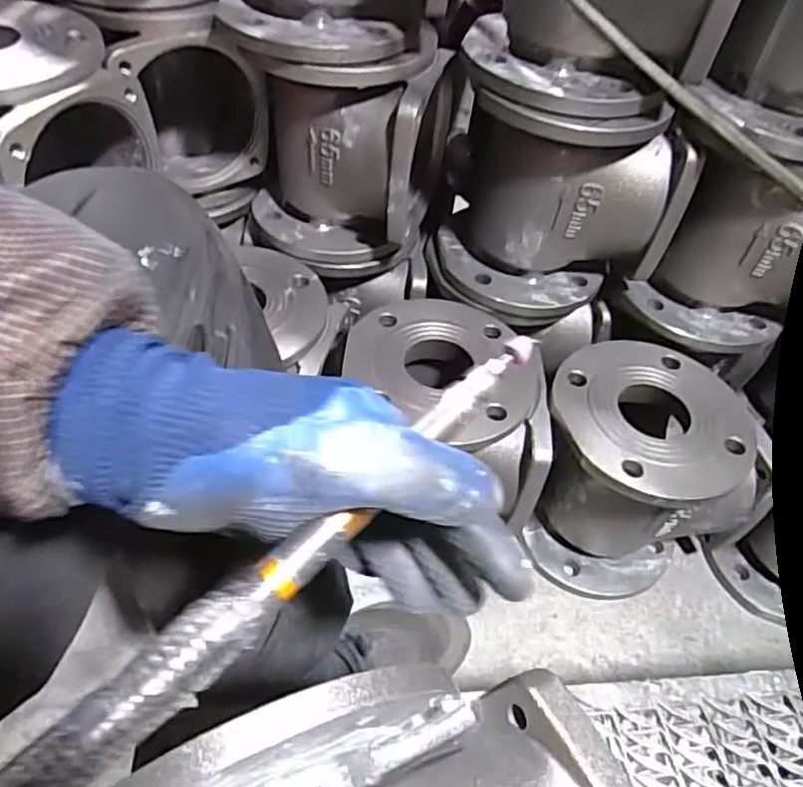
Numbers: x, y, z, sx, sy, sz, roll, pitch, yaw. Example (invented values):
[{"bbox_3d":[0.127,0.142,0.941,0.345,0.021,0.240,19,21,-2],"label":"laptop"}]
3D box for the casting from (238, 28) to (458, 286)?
[{"bbox_3d":[-0.054,-0.246,0.646,0.183,0.211,0.152,9,49,2],"label":"casting"}]

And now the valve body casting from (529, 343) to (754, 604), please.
[{"bbox_3d":[0.213,0.079,0.642,0.158,0.202,0.168,3,49,-3],"label":"valve body casting"}]

